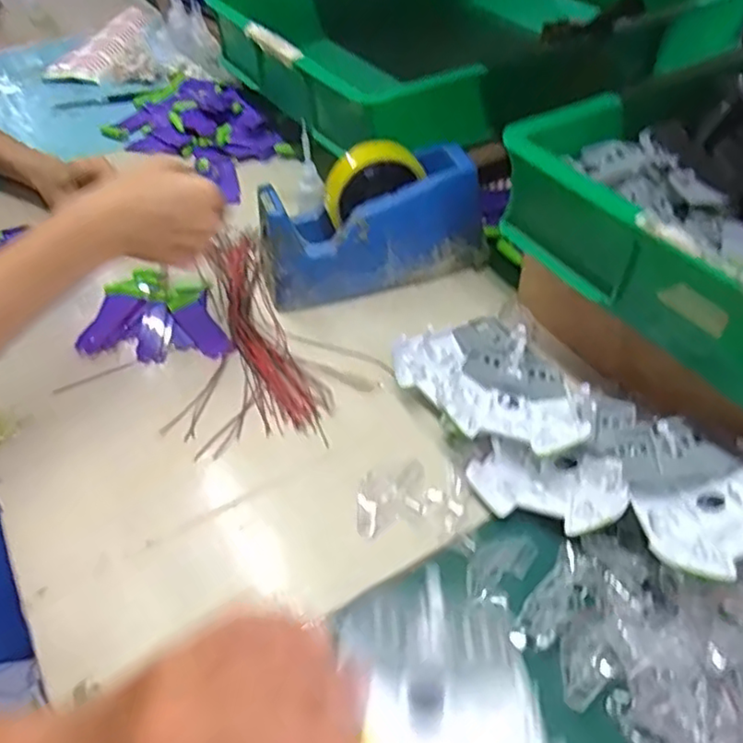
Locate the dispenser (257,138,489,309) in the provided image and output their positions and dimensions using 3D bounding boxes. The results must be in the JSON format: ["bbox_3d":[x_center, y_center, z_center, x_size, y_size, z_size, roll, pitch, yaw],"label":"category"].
[{"bbox_3d":[0.001,-0.135,0.579,0.197,0.106,0.070,-15,48,-11],"label":"dispenser"}]

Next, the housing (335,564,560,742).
[{"bbox_3d":[0.028,0.143,0.276,0.089,0.025,0.126,3,24,4],"label":"housing"}]

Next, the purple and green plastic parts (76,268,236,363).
[{"bbox_3d":[-0.182,-0.051,0.576,0.125,0.012,0.100,3,47,6],"label":"purple and green plastic parts"}]

